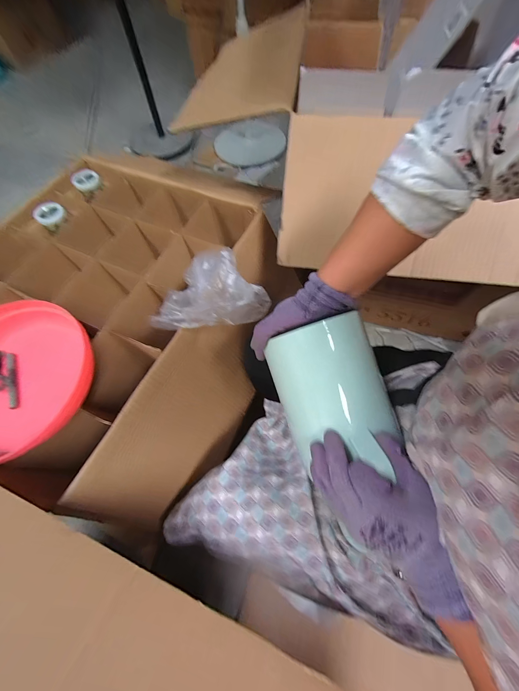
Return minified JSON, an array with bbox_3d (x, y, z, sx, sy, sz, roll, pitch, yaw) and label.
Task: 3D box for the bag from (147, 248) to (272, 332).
[{"bbox_3d":[-0.068,-0.097,0.459,0.168,0.069,0.179,9,65,7],"label":"bag"}]

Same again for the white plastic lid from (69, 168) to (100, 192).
[{"bbox_3d":[-0.409,-0.392,0.615,0.061,0.018,0.053,-21,89,-18],"label":"white plastic lid"}]

